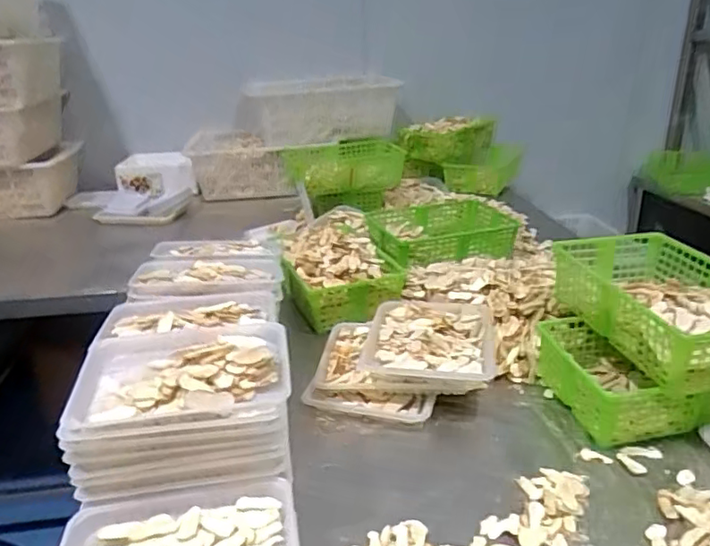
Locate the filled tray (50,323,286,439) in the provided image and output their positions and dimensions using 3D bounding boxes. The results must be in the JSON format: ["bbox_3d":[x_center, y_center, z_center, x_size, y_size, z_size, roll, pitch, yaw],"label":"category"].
[{"bbox_3d":[-0.200,0.111,0.699,0.240,0.028,0.184,-5,24,-9],"label":"filled tray"}]

